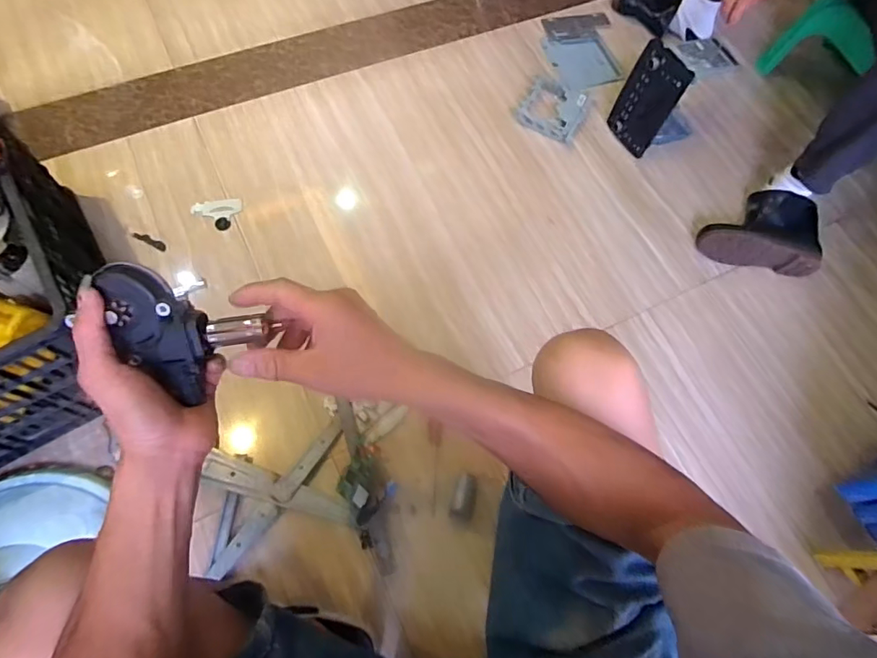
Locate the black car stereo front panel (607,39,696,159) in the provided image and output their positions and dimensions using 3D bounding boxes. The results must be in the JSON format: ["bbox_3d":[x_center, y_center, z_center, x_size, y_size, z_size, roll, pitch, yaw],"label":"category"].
[{"bbox_3d":[0.431,-0.473,1.067,0.117,0.197,0.028,42,57,11],"label":"black car stereo front panel"}]

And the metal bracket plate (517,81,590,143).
[{"bbox_3d":[0.259,-0.494,1.149,0.137,0.017,0.148,25,69,7],"label":"metal bracket plate"}]

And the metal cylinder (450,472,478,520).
[{"bbox_3d":[0.042,0.272,0.840,0.037,0.036,0.074,12,68,2],"label":"metal cylinder"}]

